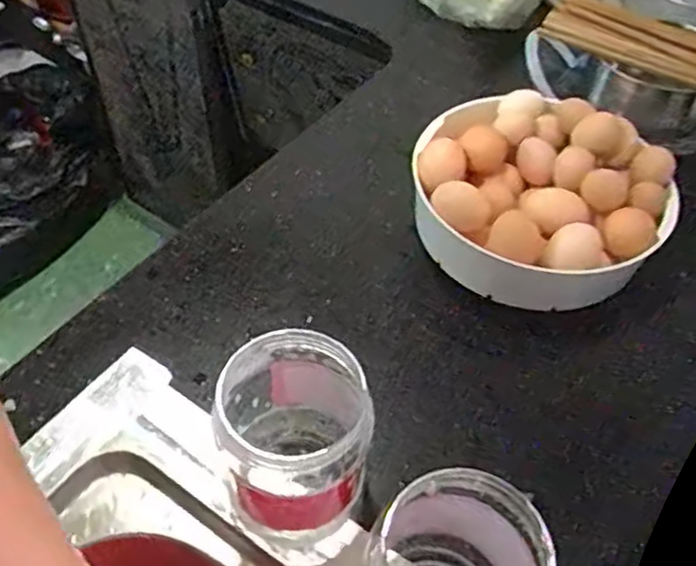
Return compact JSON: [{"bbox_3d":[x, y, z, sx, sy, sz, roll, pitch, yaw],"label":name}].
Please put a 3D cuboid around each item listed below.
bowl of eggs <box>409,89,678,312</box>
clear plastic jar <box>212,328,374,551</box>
[{"bbox_3d":[0.156,-0.071,0.588,0.173,0.117,0.214,-23,55,-20],"label":"bowl of eggs"},{"bbox_3d":[-0.035,0.101,0.426,0.087,0.127,0.095,1,50,-2],"label":"clear plastic jar"}]

